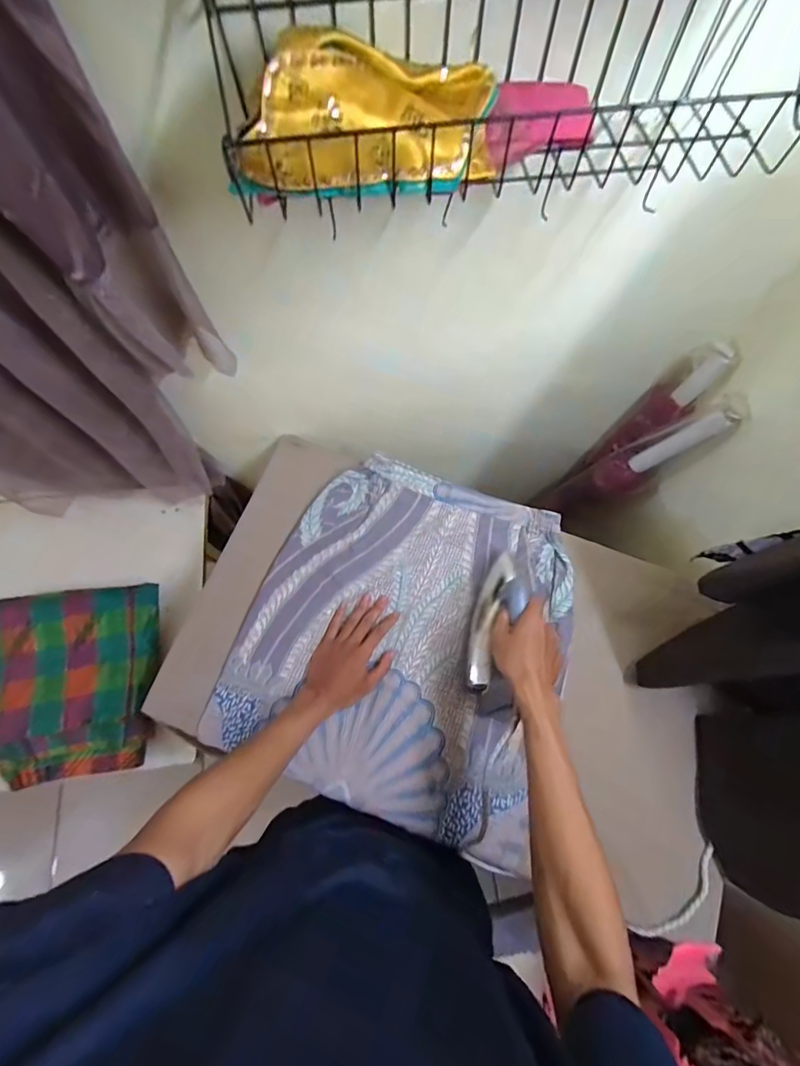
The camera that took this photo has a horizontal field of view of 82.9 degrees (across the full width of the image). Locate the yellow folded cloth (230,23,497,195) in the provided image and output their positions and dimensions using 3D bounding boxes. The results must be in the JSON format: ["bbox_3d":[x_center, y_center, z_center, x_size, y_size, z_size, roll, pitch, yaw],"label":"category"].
[{"bbox_3d":[-0.021,-0.293,0.312,0.189,0.058,0.086,-7,70,-5],"label":"yellow folded cloth"}]

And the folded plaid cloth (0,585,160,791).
[{"bbox_3d":[-0.552,0.234,0.711,0.313,0.043,0.286,-8,70,-5],"label":"folded plaid cloth"}]

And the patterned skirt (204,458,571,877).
[{"bbox_3d":[0.010,0.135,0.655,0.431,0.026,0.475,18,70,5],"label":"patterned skirt"}]

